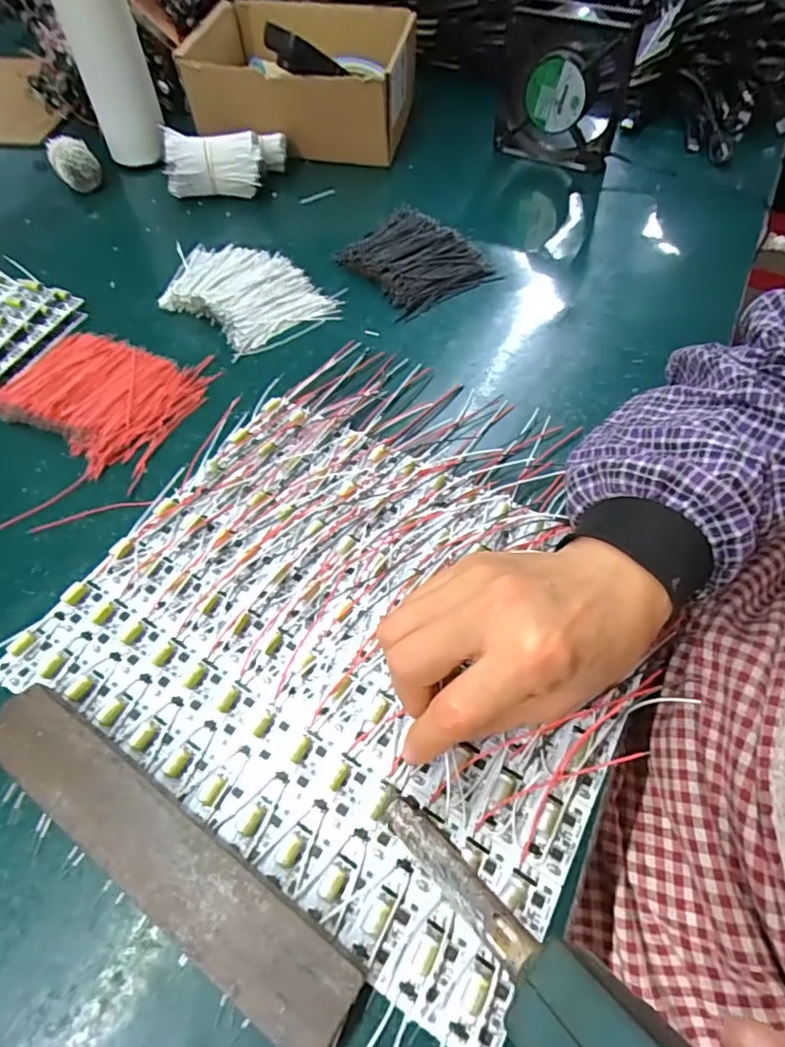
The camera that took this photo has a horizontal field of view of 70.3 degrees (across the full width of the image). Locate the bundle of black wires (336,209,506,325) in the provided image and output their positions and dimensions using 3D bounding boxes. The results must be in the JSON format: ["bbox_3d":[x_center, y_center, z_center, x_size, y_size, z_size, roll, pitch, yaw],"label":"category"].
[{"bbox_3d":[0.020,-0.236,0.494,0.102,0.020,0.112,-29,59,-17],"label":"bundle of black wires"}]

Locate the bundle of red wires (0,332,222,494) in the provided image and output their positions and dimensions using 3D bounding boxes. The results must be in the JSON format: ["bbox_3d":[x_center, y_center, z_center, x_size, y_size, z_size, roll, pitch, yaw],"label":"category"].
[{"bbox_3d":[-0.218,-0.094,0.402,0.141,0.017,0.114,15,57,11],"label":"bundle of red wires"}]

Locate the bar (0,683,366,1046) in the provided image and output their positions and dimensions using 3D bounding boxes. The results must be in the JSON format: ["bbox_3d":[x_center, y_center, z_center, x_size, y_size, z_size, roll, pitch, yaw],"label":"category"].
[{"bbox_3d":[-0.101,0.135,0.234,0.196,0.005,0.036,29,65,19],"label":"bar"}]

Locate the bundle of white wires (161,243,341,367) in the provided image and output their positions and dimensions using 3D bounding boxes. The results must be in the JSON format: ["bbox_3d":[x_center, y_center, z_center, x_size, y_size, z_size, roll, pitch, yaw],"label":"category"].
[{"bbox_3d":[-0.133,-0.203,0.476,0.161,0.016,0.102,38,64,24],"label":"bundle of white wires"}]

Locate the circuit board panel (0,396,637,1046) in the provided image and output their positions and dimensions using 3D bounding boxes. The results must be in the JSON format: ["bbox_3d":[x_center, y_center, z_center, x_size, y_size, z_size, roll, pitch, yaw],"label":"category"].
[{"bbox_3d":[-0.026,0.051,0.303,0.288,0.011,0.236,26,60,18],"label":"circuit board panel"}]

